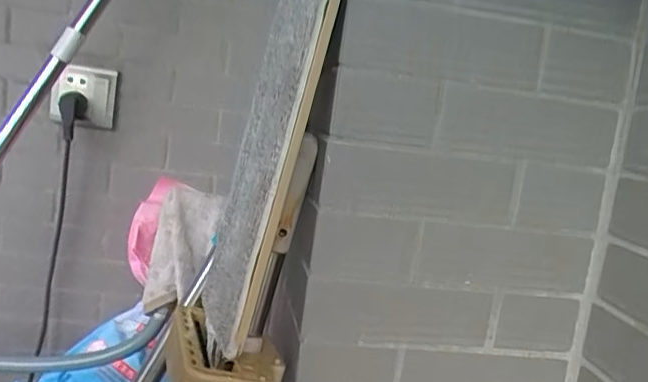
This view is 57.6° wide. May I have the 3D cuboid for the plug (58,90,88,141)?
[{"bbox_3d":[-0.334,-0.100,0.782,0.033,0.060,0.035,5,8,-21],"label":"plug"}]

